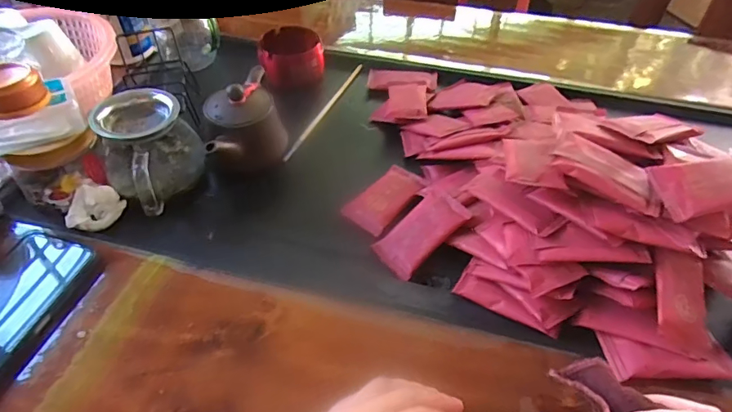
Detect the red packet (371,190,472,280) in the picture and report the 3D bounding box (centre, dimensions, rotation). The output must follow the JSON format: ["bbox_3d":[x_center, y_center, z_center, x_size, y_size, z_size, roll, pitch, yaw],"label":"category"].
[{"bbox_3d":[0.053,0.025,0.450,0.089,0.007,0.051,-43,52,-5],"label":"red packet"}]

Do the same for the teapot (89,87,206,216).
[{"bbox_3d":[-0.205,-0.044,0.468,0.095,0.104,0.103,-29,54,-24],"label":"teapot"}]

